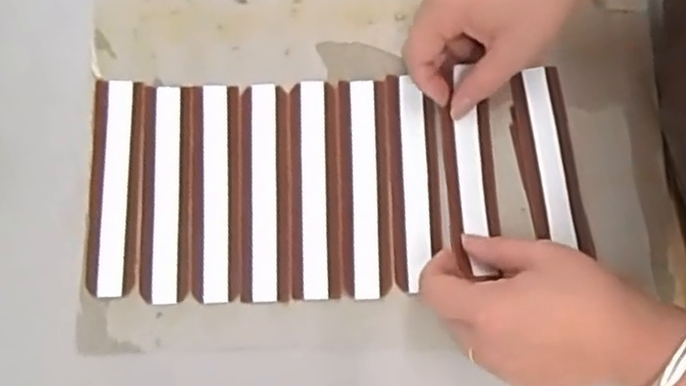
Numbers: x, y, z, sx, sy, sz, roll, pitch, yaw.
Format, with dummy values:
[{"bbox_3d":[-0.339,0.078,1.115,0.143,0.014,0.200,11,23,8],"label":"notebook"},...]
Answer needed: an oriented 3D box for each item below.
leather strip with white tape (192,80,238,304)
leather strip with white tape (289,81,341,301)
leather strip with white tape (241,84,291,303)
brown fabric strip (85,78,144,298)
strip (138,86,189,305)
[{"bbox_3d":[-0.083,-0.001,0.458,0.029,0.008,0.140,-2,80,0],"label":"leather strip with white tape"},{"bbox_3d":[-0.018,-0.002,0.452,0.031,0.008,0.137,-2,80,1],"label":"leather strip with white tape"},{"bbox_3d":[-0.050,-0.001,0.452,0.031,0.009,0.138,-2,80,0],"label":"leather strip with white tape"},{"bbox_3d":[-0.148,-0.004,0.455,0.036,0.009,0.139,-2,79,6],"label":"brown fabric strip"},{"bbox_3d":[-0.115,0.000,0.457,0.029,0.007,0.139,-2,80,0],"label":"strip"}]

